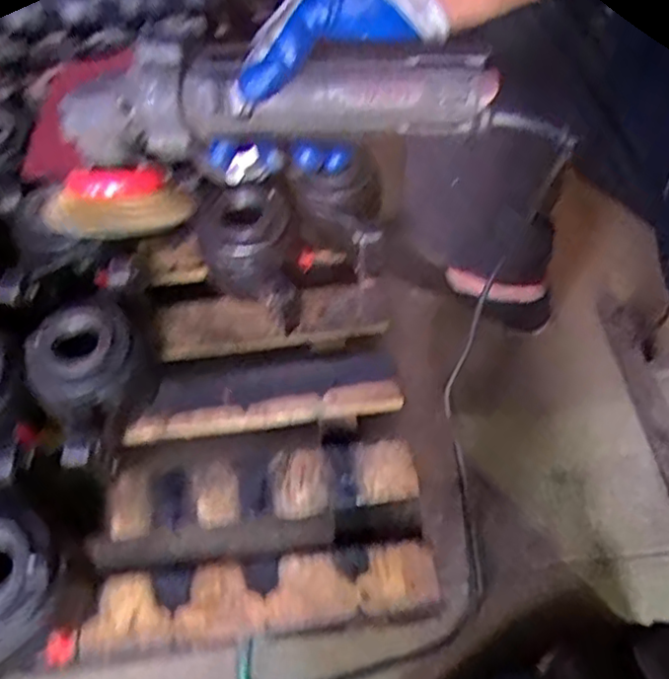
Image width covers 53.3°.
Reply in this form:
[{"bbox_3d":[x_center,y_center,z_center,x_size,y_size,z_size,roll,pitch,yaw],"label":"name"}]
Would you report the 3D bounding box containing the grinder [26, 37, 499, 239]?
[{"bbox_3d":[-0.048,-0.132,0.417,0.283,0.101,0.079,-10,59,6],"label":"grinder"}]

